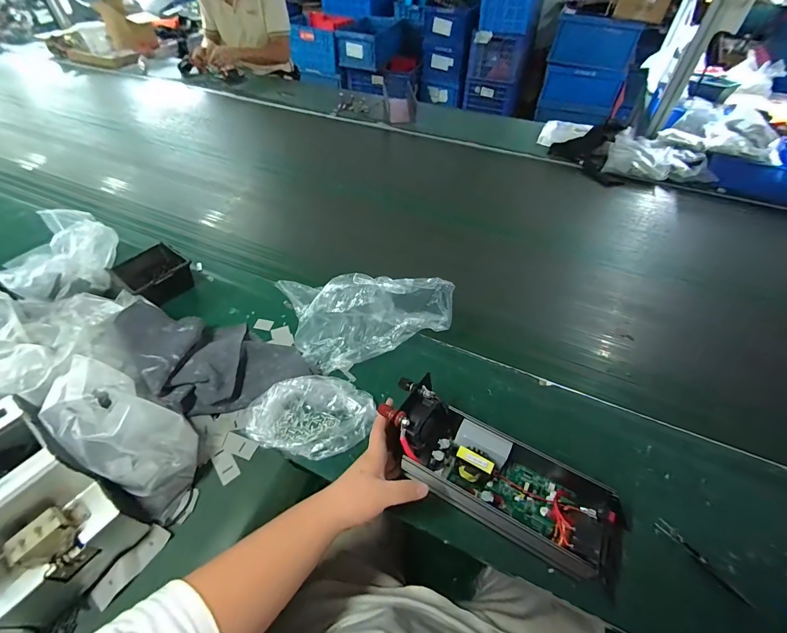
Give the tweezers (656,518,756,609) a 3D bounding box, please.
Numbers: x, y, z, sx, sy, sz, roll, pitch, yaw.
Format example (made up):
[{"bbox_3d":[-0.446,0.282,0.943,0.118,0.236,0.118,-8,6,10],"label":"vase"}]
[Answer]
[{"bbox_3d":[0.358,0.284,0.430,0.012,0.011,0.096,-25,53,-21],"label":"tweezers"}]

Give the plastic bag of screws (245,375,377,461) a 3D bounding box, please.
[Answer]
[{"bbox_3d":[-0.122,0.143,0.540,0.178,0.044,0.110,-1,48,-1],"label":"plastic bag of screws"}]

